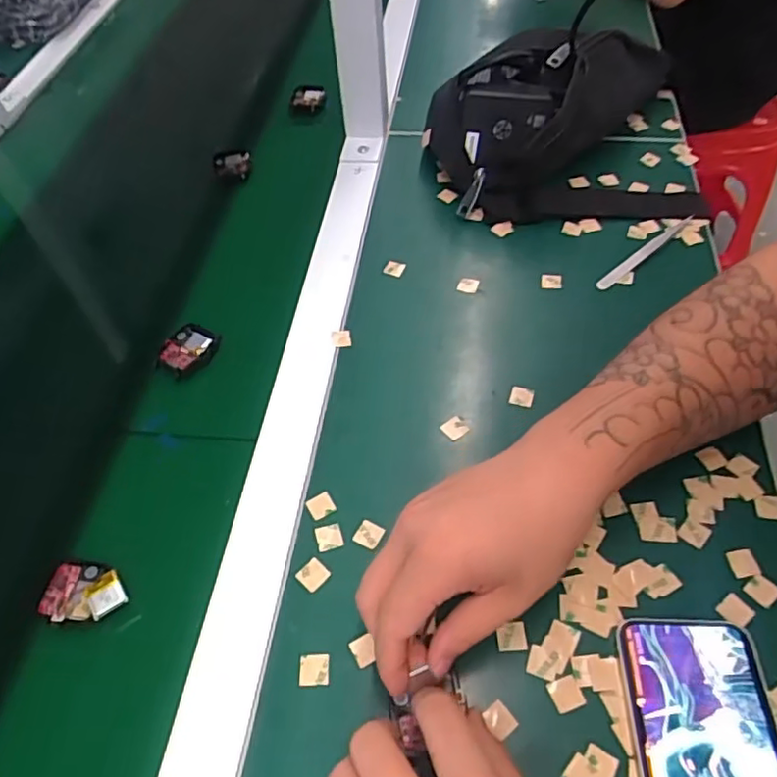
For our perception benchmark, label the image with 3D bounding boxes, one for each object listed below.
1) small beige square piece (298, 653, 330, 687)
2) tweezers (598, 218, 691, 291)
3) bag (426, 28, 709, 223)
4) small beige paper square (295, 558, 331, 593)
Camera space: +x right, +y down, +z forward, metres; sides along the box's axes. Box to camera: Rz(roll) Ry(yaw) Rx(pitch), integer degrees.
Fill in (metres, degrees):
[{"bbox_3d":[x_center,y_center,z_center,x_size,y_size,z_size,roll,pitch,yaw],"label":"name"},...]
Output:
[{"bbox_3d":[-0.041,0.153,0.337,0.016,0.004,0.016,-4,54,2],"label":"small beige square piece"},{"bbox_3d":[0.220,-0.116,0.523,0.119,0.007,0.010,-35,59,-19],"label":"tweezers"},{"bbox_3d":[0.164,-0.264,0.580,0.248,0.082,0.226,3,55,7],"label":"bag"},{"bbox_3d":[-0.045,0.110,0.368,0.016,0.004,0.016,36,65,27],"label":"small beige paper square"}]

